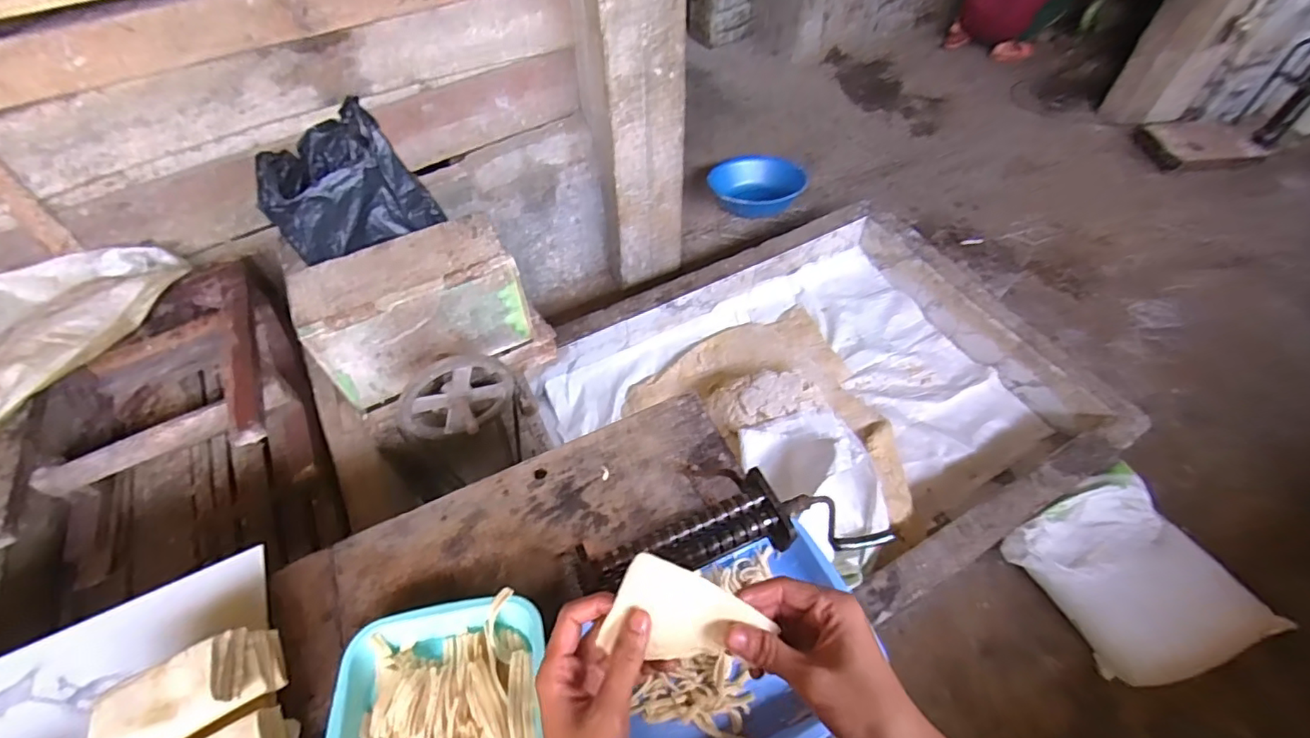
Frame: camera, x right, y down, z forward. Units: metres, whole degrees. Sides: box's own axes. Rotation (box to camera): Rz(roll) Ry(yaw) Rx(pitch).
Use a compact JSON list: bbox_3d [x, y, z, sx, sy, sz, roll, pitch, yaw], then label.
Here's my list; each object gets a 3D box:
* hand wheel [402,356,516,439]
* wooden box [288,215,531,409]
[{"bbox_3d":[-0.334,0.075,1.008,0.201,0.189,0.086,13,30,-52],"label":"hand wheel"},{"bbox_3d":[-0.424,-0.109,1.027,0.352,0.225,0.137,-20,54,-15],"label":"wooden box"}]

